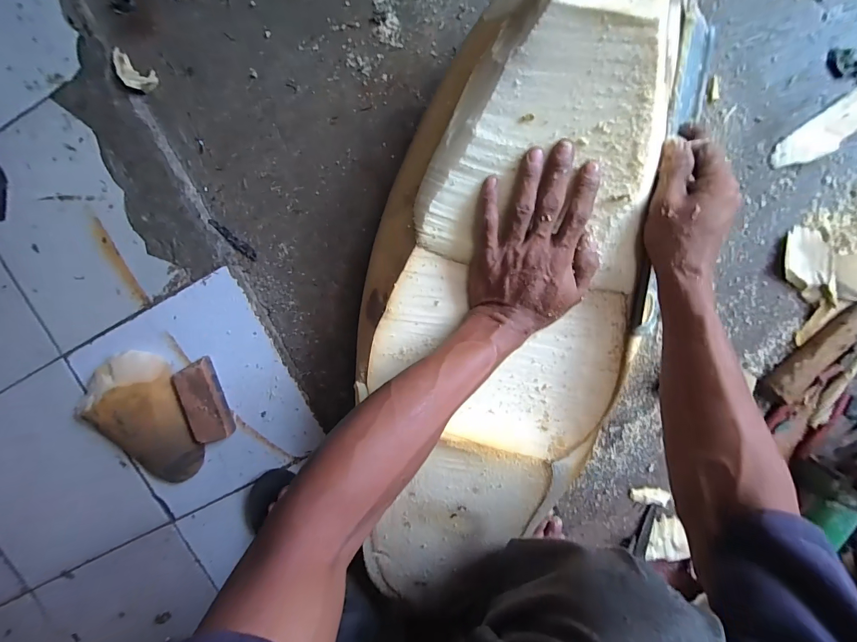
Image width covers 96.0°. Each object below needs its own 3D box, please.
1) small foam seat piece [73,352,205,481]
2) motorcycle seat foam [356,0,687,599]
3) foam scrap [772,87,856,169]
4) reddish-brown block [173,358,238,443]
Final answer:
[{"bbox_3d":[-0.420,0.148,0.562,0.148,0.035,0.201,-15,98,6],"label":"small foam seat piece"},{"bbox_3d":[0.076,0.018,0.415,0.306,0.100,0.705,8,105,4],"label":"motorcycle seat foam"},{"bbox_3d":[0.476,-0.226,0.460,0.126,0.009,0.044,-37,94,9],"label":"foam scrap"},{"bbox_3d":[-0.320,0.116,0.551,0.052,0.031,0.116,-16,98,6],"label":"reddish-brown block"}]

